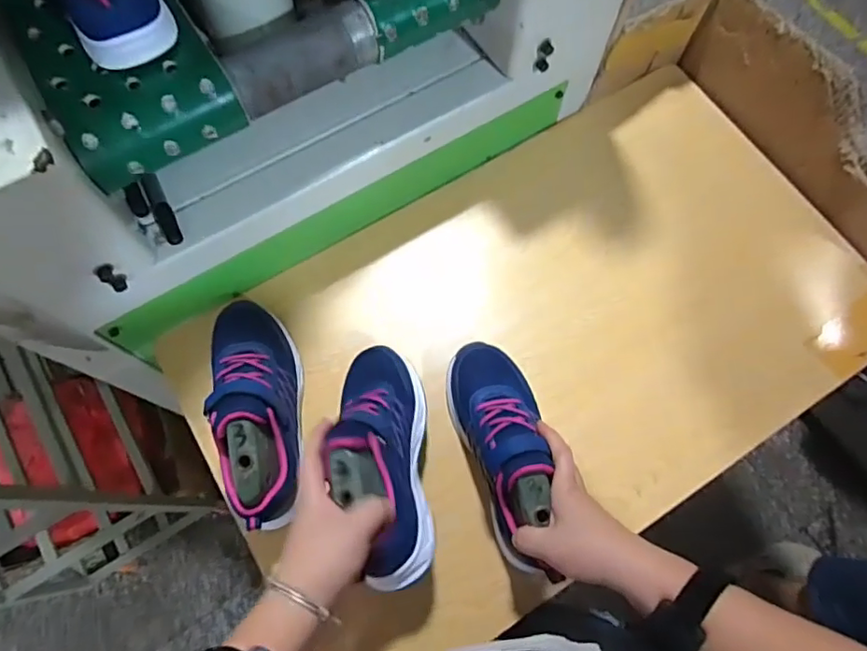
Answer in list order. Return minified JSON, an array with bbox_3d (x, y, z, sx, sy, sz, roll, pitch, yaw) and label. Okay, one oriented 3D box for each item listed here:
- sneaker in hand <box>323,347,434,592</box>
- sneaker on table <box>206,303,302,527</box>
[{"bbox_3d":[-0.066,0.123,0.544,0.081,0.119,0.238,-24,47,25],"label":"sneaker in hand"},{"bbox_3d":[-0.183,0.078,0.577,0.084,0.113,0.249,-13,72,-5],"label":"sneaker on table"}]

